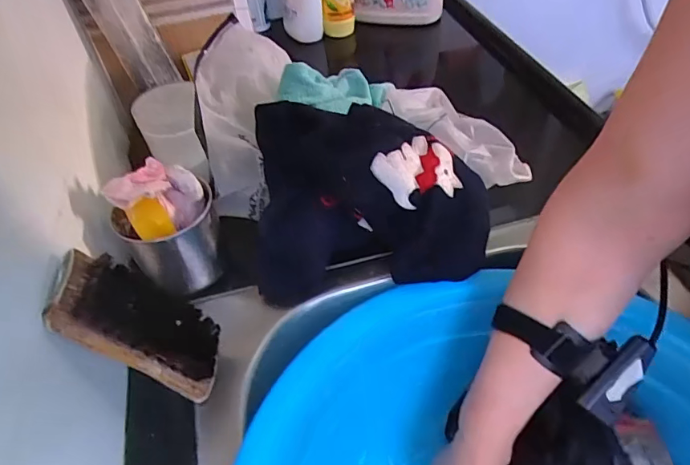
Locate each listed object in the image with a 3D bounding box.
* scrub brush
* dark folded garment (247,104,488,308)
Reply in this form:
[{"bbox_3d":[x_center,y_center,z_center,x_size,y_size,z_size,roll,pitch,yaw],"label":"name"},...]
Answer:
[{"bbox_3d":[-0.146,0.071,0.361,0.028,0.143,0.059,-24,43,20],"label":"scrub brush"},{"bbox_3d":[0.024,-0.039,0.496,0.227,0.130,0.145,-6,46,0],"label":"dark folded garment"}]

